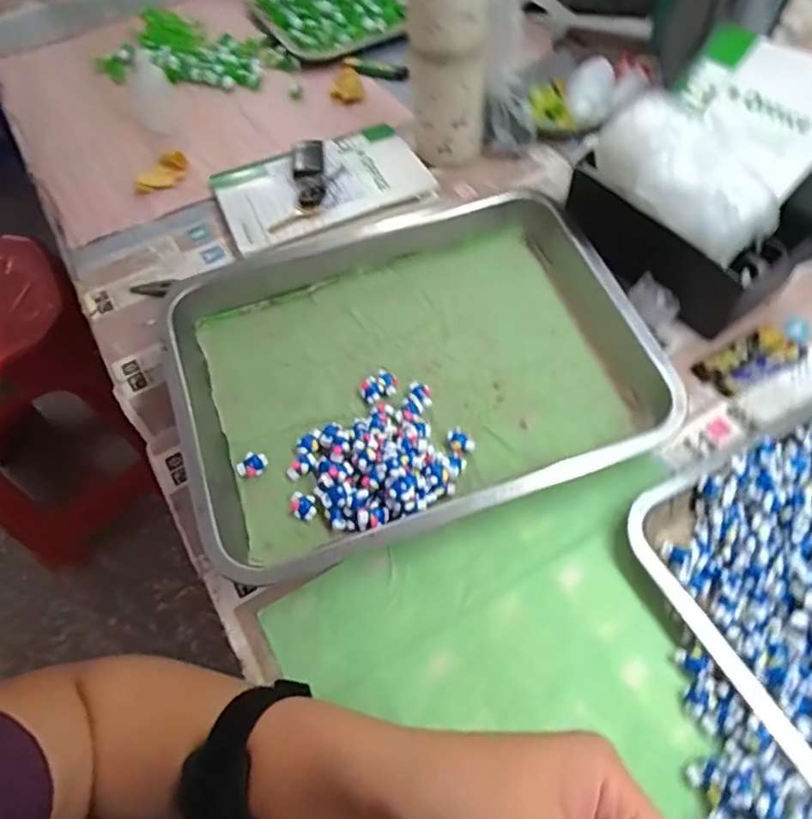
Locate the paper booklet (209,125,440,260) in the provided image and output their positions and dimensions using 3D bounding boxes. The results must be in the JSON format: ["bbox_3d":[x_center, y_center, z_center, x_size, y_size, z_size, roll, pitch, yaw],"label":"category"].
[{"bbox_3d":[-0.086,-0.228,0.594,0.199,0.018,0.145,-24,57,-10],"label":"paper booklet"}]

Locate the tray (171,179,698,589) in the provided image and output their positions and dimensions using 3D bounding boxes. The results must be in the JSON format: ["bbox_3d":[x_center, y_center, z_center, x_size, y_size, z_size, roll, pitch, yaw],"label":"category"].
[{"bbox_3d":[-0.005,-0.040,0.474,0.363,0.049,0.287,-19,57,-7],"label":"tray"}]

